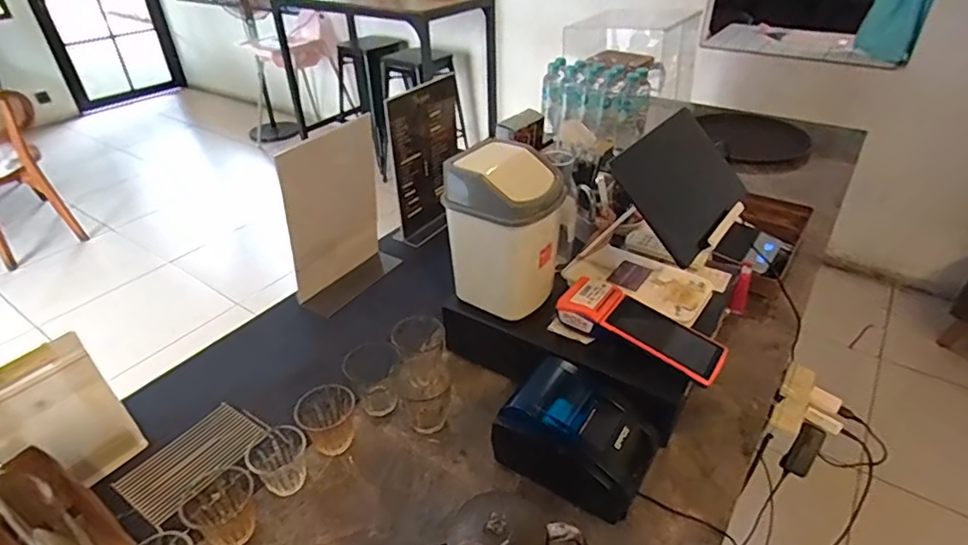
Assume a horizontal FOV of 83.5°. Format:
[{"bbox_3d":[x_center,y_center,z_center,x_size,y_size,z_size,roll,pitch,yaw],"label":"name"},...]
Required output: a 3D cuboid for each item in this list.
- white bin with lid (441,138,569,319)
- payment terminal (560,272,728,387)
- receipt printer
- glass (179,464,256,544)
[{"bbox_3d":[0.033,-0.060,0.765,0.138,0.212,0.121,20,40,28],"label":"white bin with lid"},{"bbox_3d":[0.212,0.069,0.731,0.214,0.050,0.086,19,40,27],"label":"payment terminal"},{"bbox_3d":[0.119,0.203,0.682,0.176,0.103,0.120,20,40,27],"label":"receipt printer"},{"bbox_3d":[-0.298,0.272,0.624,0.061,0.076,0.072,27,44,34],"label":"glass"}]

